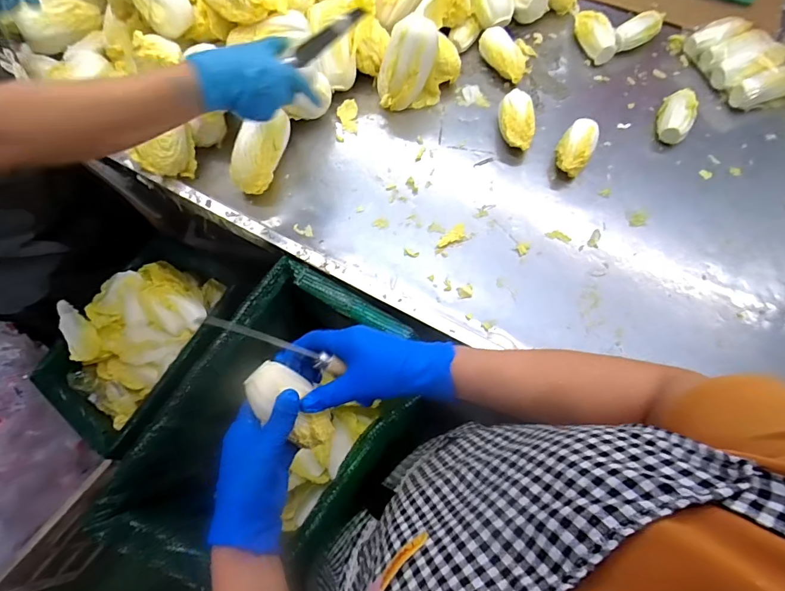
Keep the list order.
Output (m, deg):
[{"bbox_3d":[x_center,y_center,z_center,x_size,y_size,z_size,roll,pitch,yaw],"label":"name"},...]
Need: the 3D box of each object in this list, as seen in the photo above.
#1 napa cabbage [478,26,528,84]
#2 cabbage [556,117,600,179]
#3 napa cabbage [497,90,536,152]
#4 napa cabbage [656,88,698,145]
[{"bbox_3d":[0.196,-0.433,0.768,0.045,0.053,0.115,-27,68,-11],"label":"napa cabbage"},{"bbox_3d":[0.291,-0.231,0.679,0.053,0.054,0.094,28,70,11],"label":"cabbage"},{"bbox_3d":[0.202,-0.284,0.700,0.052,0.056,0.100,0,67,-1],"label":"napa cabbage"},{"bbox_3d":[0.481,-0.308,0.718,0.053,0.041,0.118,18,67,9],"label":"napa cabbage"}]

